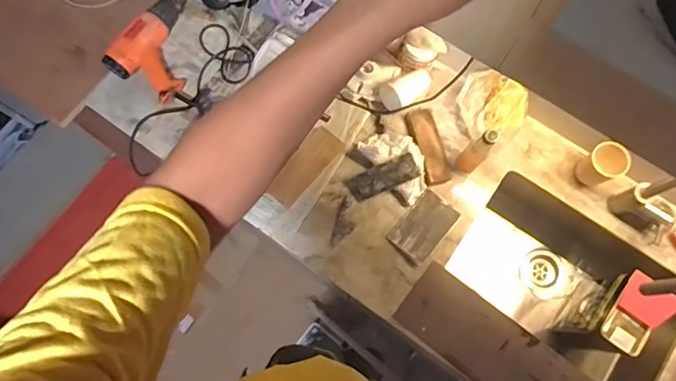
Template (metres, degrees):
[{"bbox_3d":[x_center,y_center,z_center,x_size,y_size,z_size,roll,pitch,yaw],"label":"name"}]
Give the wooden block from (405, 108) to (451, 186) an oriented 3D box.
[{"bbox_3d":[0.209,-0.105,1.136,0.064,0.035,0.187,-15,76,-4],"label":"wooden block"}]

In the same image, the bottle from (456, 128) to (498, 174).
[{"bbox_3d":[0.300,-0.083,1.058,0.050,0.179,0.041,39,79,9],"label":"bottle"}]

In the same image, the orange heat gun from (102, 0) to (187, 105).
[{"bbox_3d":[-0.408,-0.352,1.152,0.170,0.076,0.258,34,78,8],"label":"orange heat gun"}]

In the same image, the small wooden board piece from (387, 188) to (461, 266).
[{"bbox_3d":[0.198,0.080,1.113,0.099,0.014,0.155,40,79,9],"label":"small wooden board piece"}]

